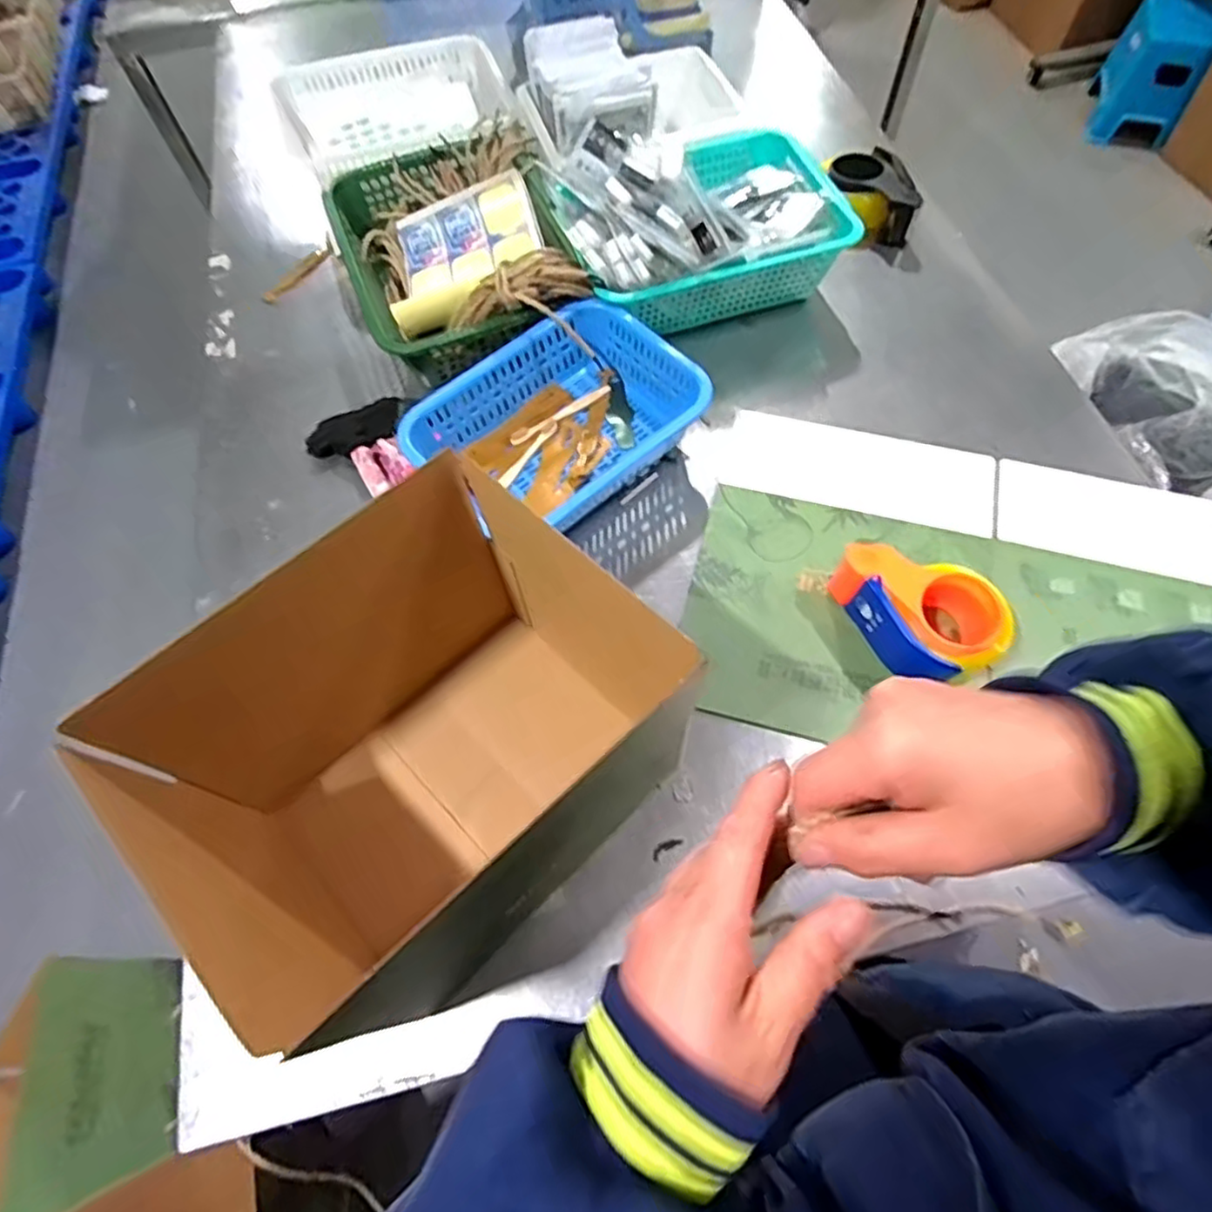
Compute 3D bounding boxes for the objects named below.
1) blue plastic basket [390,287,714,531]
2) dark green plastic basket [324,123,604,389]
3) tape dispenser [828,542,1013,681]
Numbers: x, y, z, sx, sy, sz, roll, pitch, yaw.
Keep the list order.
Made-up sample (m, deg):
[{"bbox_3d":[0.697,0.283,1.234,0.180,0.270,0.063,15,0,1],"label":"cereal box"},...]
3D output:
[{"bbox_3d":[-0.062,-0.210,0.792,0.311,0.092,0.215,-35,67,-15],"label":"blue plastic basket"},{"bbox_3d":[-0.195,-0.471,0.897,0.281,0.126,0.386,-21,64,-8],"label":"dark green plastic basket"},{"bbox_3d":[0.314,-0.001,0.674,0.107,0.071,0.149,-24,65,-10],"label":"tape dispenser"}]

